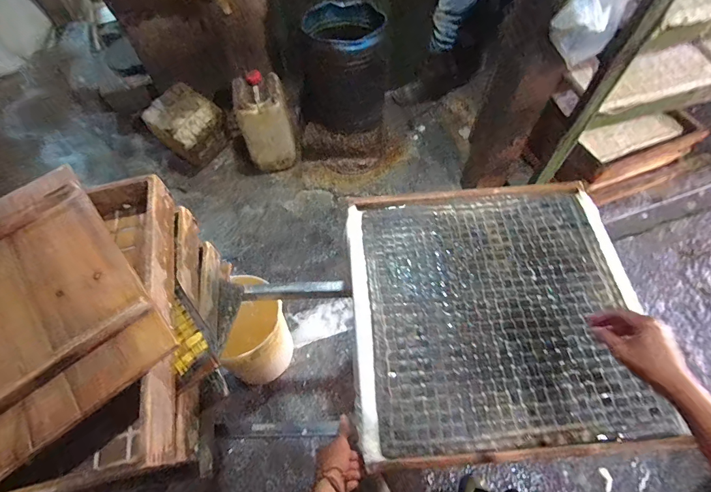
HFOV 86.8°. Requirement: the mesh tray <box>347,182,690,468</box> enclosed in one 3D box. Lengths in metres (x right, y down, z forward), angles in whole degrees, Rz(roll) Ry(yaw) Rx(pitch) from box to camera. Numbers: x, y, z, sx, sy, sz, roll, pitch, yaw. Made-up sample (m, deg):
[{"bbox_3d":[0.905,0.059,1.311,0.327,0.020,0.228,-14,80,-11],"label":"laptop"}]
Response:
[{"bbox_3d":[0.274,0.100,0.754,0.546,0.032,0.539,-4,61,-2],"label":"mesh tray"}]

